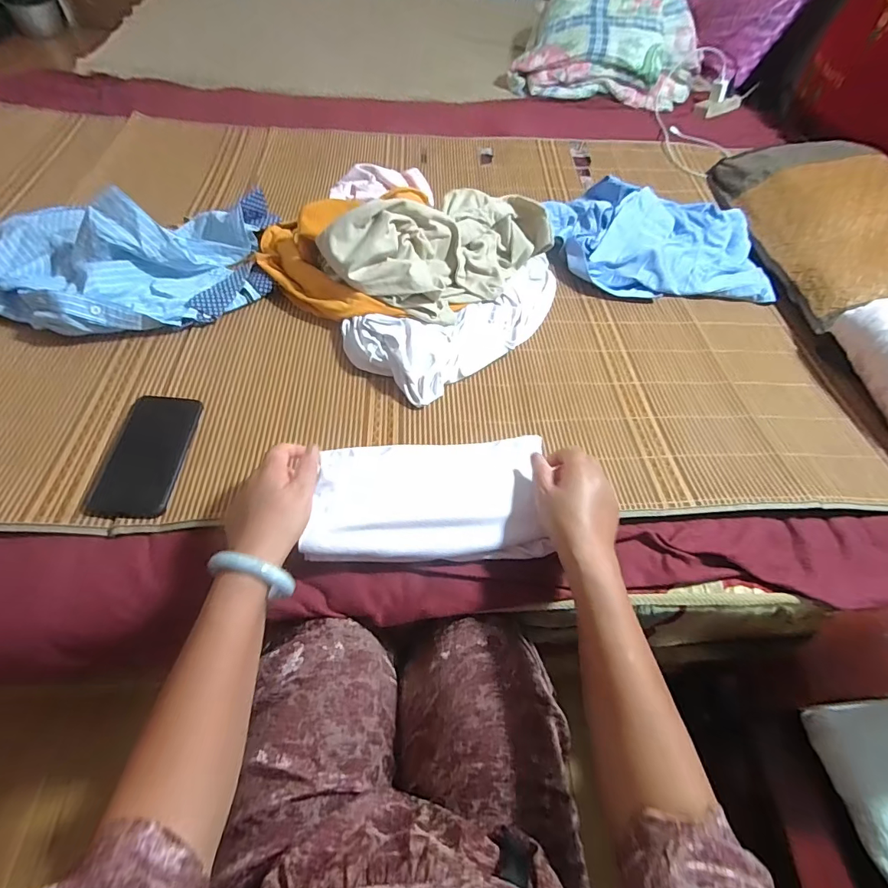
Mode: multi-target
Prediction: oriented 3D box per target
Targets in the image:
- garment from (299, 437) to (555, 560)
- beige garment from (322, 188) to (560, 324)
[{"bbox_3d":[-0.015,0.059,0.511,0.255,0.032,0.143,-4,56,-8],"label":"garment"},{"bbox_3d":[0.012,-0.319,0.725,0.372,0.134,0.165,-34,64,-25],"label":"beige garment"}]

